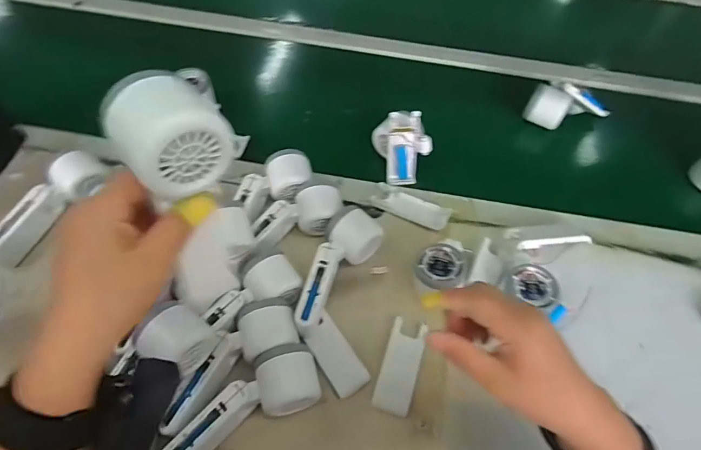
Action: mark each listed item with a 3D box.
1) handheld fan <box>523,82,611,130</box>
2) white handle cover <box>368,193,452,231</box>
[{"bbox_3d":[0.360,-0.200,0.675,0.131,0.056,0.058,-6,58,-7],"label":"handheld fan"},{"bbox_3d":[0.084,-0.024,0.566,0.105,0.012,0.034,23,59,11],"label":"white handle cover"}]

